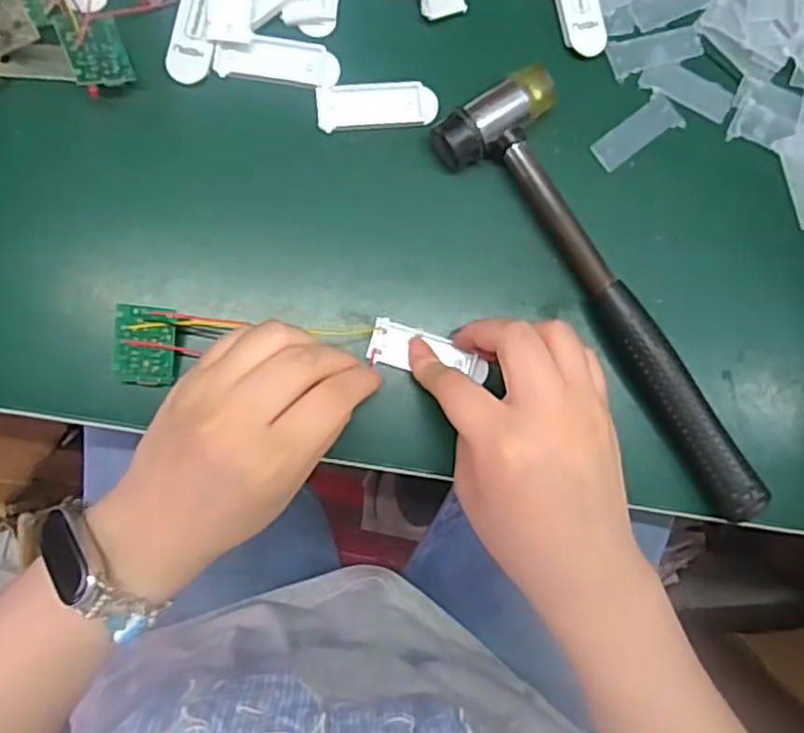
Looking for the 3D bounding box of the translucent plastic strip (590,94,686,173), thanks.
[{"bbox_3d":[0.118,-0.117,0.338,0.047,0.004,0.019,-37,90,-6],"label":"translucent plastic strip"}]

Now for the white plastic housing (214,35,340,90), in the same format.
[{"bbox_3d":[-0.060,-0.146,0.321,0.057,0.005,0.022,5,86,-5],"label":"white plastic housing"}]

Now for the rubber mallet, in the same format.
[{"bbox_3d":[0.109,-0.034,0.321,0.057,0.026,0.230,-39,90,-6],"label":"rubber mallet"}]

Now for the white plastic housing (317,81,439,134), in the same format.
[{"bbox_3d":[-0.012,-0.126,0.324,0.057,0.004,0.022,-7,87,-5],"label":"white plastic housing"}]

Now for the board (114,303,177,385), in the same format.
[{"bbox_3d":[-0.115,-0.010,0.300,0.025,0.004,0.036,3,100,-20],"label":"board"}]

